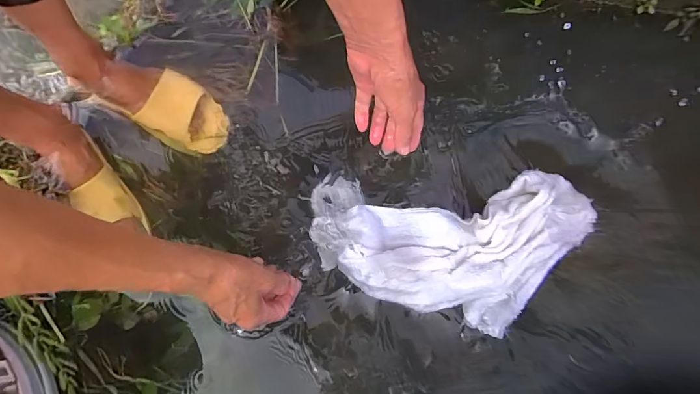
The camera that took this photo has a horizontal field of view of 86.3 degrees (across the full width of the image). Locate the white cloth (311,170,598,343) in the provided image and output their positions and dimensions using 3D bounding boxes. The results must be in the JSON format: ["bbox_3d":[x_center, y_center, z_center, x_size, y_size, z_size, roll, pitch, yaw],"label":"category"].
[{"bbox_3d":[0.114,0.056,0.432,0.313,0.027,0.171,3,73,2],"label":"white cloth"}]

